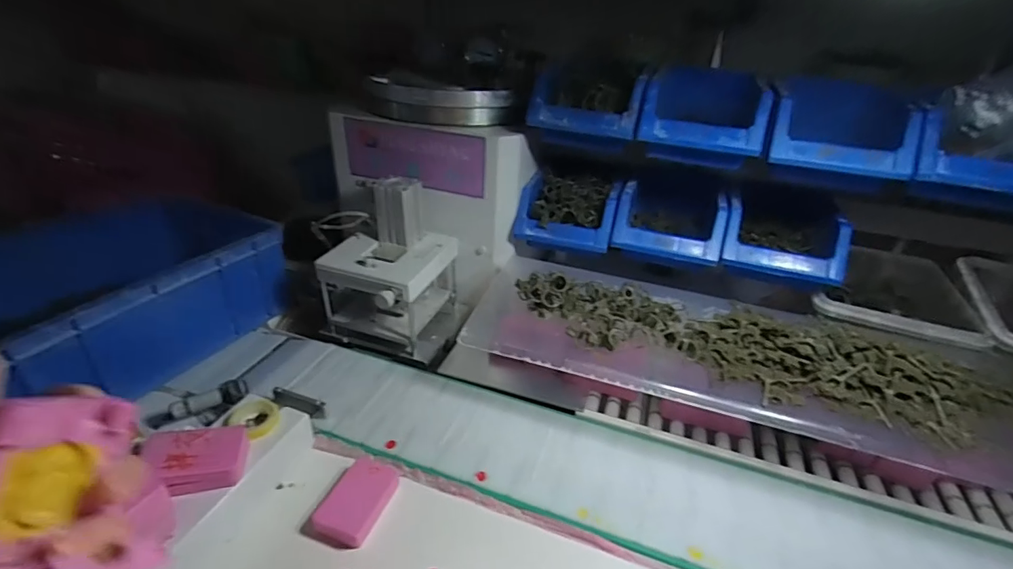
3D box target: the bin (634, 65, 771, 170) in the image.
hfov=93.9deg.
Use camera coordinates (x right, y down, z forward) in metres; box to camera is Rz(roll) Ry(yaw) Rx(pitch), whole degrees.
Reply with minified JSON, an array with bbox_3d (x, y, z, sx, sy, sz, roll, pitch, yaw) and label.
[{"bbox_3d":[0.222,-0.192,0.543,0.124,0.079,0.151,12,34,15],"label":"bin"}]

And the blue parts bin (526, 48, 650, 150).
[{"bbox_3d":[0.095,-0.212,0.559,0.124,0.079,0.119,11,33,13],"label":"blue parts bin"}]

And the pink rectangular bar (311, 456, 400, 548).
[{"bbox_3d":[-0.129,0.188,0.414,0.047,0.014,0.072,13,35,15],"label":"pink rectangular bar"}]

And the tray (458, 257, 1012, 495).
[{"bbox_3d":[0.305,0.089,0.455,0.696,0.084,0.188,14,35,16],"label":"tray"}]

